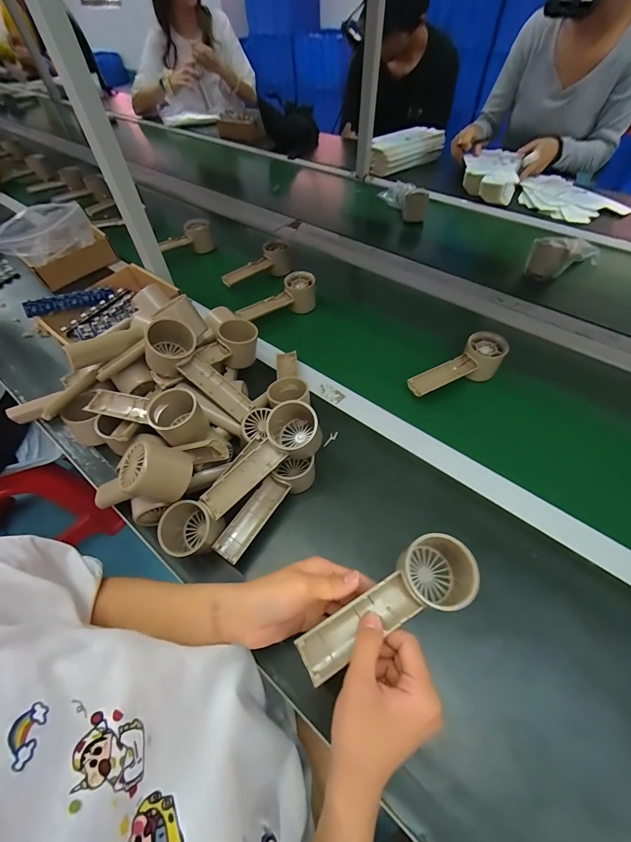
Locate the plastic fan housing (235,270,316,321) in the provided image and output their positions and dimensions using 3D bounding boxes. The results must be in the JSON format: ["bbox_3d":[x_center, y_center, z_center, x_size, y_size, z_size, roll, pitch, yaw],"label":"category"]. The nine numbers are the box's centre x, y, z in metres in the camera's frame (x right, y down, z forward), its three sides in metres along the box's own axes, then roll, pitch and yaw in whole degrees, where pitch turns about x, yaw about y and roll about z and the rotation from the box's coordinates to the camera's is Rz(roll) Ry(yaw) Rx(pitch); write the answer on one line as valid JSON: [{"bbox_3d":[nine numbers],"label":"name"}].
[{"bbox_3d":[-0.074,-0.228,0.626,0.151,0.054,0.046,-22,58,-11],"label":"plastic fan housing"}]

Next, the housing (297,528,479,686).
[{"bbox_3d":[0.061,0.160,0.287,0.156,0.055,0.054,-27,57,-10],"label":"housing"}]

